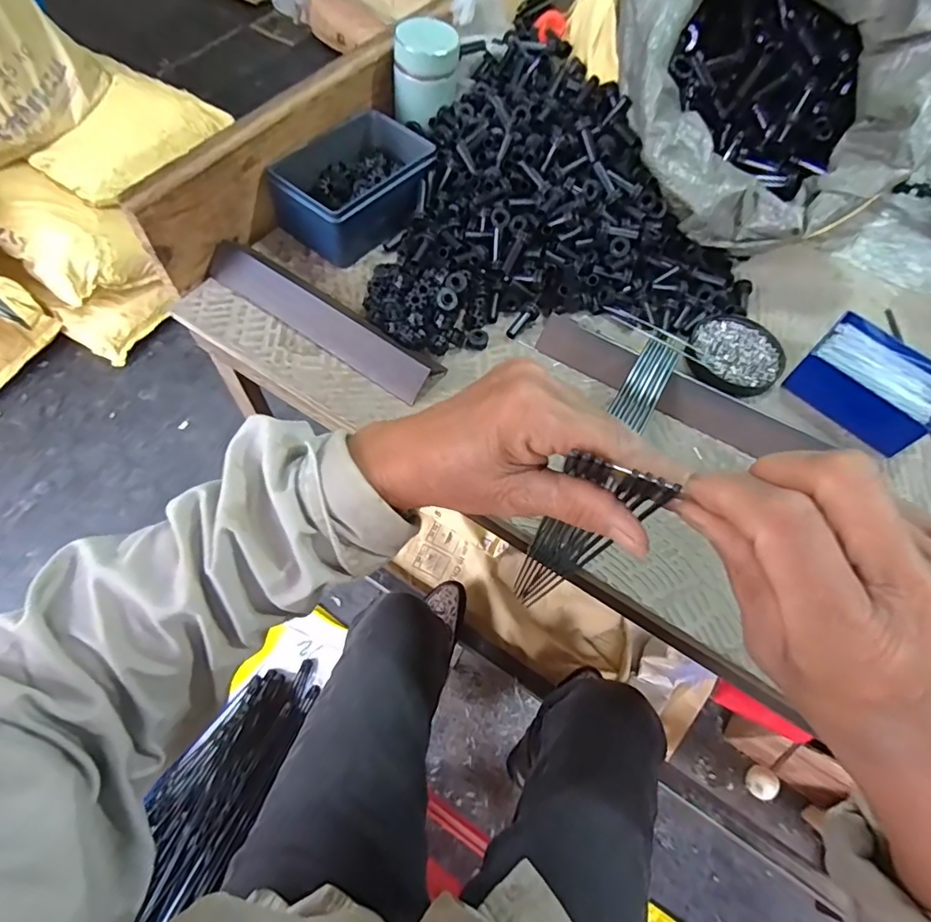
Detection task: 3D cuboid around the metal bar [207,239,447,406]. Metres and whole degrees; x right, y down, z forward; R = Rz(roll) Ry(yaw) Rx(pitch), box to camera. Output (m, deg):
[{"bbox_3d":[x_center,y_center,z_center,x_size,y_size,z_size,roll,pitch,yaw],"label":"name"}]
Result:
[{"bbox_3d":[-0.128,-0.127,0.476,0.236,0.024,0.039,32,65,13],"label":"metal bar"}]

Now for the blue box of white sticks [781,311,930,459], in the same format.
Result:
[{"bbox_3d":[0.357,-0.070,0.479,0.087,0.038,0.106,-40,71,-21],"label":"blue box of white sticks"}]

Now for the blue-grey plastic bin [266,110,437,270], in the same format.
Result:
[{"bbox_3d":[-0.104,-0.275,0.545,0.103,0.059,0.153,40,67,17],"label":"blue-grey plastic bin"}]

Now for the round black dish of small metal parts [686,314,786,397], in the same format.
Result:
[{"bbox_3d":[0.249,-0.098,0.504,0.082,0.014,0.078,1,62,-3],"label":"round black dish of small metal parts"}]

